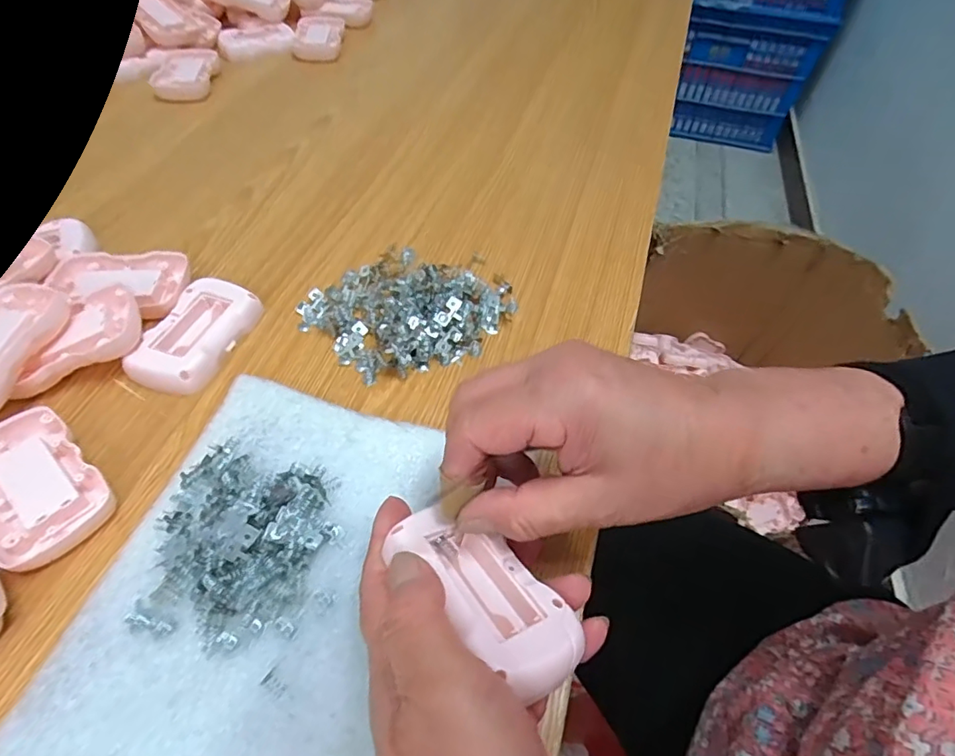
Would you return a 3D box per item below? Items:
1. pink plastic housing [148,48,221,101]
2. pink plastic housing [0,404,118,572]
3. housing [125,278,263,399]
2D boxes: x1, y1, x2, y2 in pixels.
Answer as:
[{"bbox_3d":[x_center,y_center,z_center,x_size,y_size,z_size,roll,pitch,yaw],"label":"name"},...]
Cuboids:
[{"bbox_3d":[-0.314,-0.328,0.569,0.059,0.010,0.089,-1,54,-4],"label":"pink plastic housing"},{"bbox_3d":[-0.236,0.057,0.281,0.089,0.016,0.053,37,60,22],"label":"pink plastic housing"},{"bbox_3d":[-0.183,-0.028,0.347,0.049,0.019,0.084,15,54,8],"label":"housing"}]

